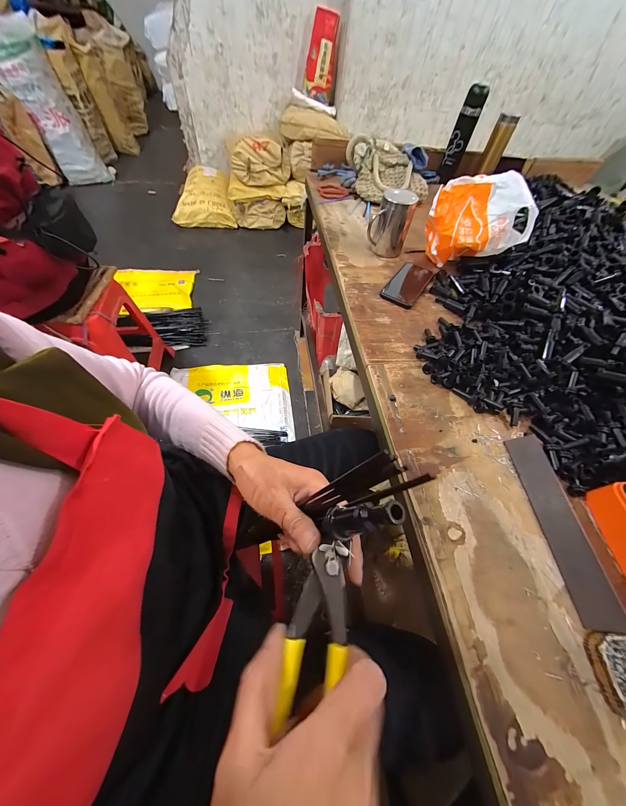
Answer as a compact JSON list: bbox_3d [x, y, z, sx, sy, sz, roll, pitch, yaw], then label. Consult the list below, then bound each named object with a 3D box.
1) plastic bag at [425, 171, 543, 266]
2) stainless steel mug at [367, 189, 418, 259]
[{"bbox_3d":[0.354,-0.389,0.603,0.203,0.167,0.107,-1,57,-5],"label":"plastic bag"},{"bbox_3d":[0.187,-0.426,0.638,0.081,0.121,0.097,25,59,11],"label":"stainless steel mug"}]

